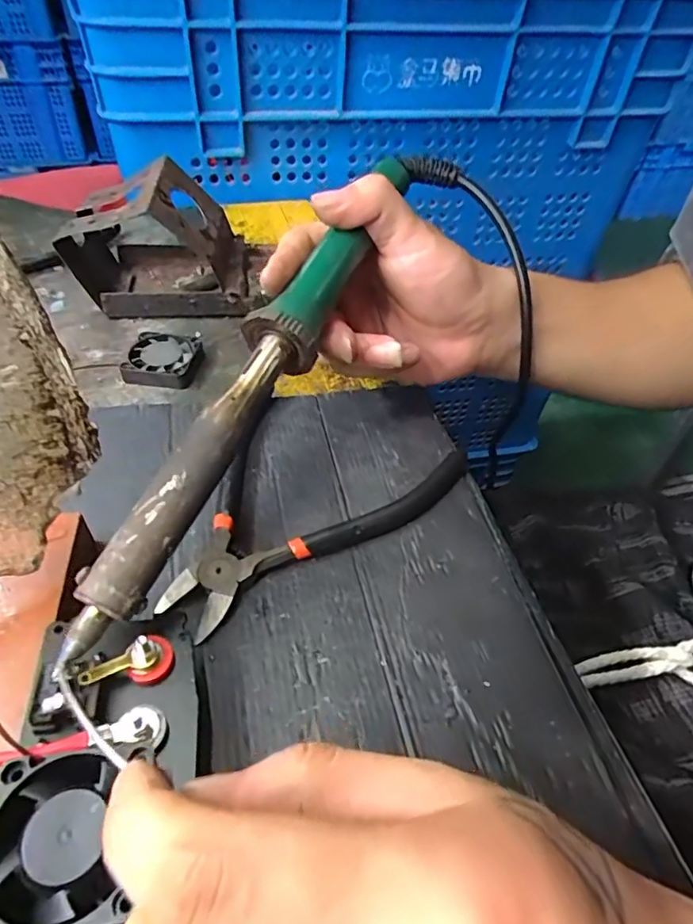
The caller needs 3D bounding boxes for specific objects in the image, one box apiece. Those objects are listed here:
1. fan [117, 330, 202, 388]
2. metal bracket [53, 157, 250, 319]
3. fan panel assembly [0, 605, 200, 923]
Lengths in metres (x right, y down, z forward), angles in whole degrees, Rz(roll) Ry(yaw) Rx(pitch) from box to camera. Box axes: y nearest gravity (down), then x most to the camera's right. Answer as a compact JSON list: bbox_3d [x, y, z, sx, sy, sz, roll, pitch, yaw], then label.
[{"bbox_3d":[-0.113,-0.063,0.342,0.042,0.012,0.040,7,46,1],"label":"fan"},{"bbox_3d":[-0.124,-0.147,0.372,0.111,0.082,0.073,2,46,-3],"label":"metal bracket"},{"bbox_3d":[-0.072,0.085,0.164,0.048,0.027,0.095,-5,47,-10],"label":"fan panel assembly"}]

